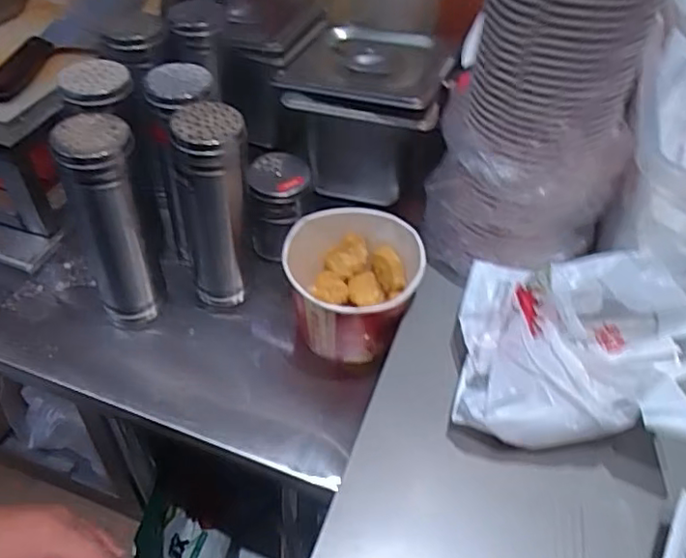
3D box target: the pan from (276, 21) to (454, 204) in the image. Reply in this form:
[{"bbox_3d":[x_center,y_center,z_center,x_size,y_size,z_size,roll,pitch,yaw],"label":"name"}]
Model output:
[{"bbox_3d":[0.024,-0.195,0.731,0.175,0.149,0.171,12,49,7],"label":"pan"}]

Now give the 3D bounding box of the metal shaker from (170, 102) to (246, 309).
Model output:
[{"bbox_3d":[-0.120,-0.061,0.574,0.068,0.200,0.062,-4,49,-8],"label":"metal shaker"}]

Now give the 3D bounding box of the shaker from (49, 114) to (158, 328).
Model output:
[{"bbox_3d":[-0.203,-0.046,0.555,0.060,0.197,0.056,-17,51,-18],"label":"shaker"}]

